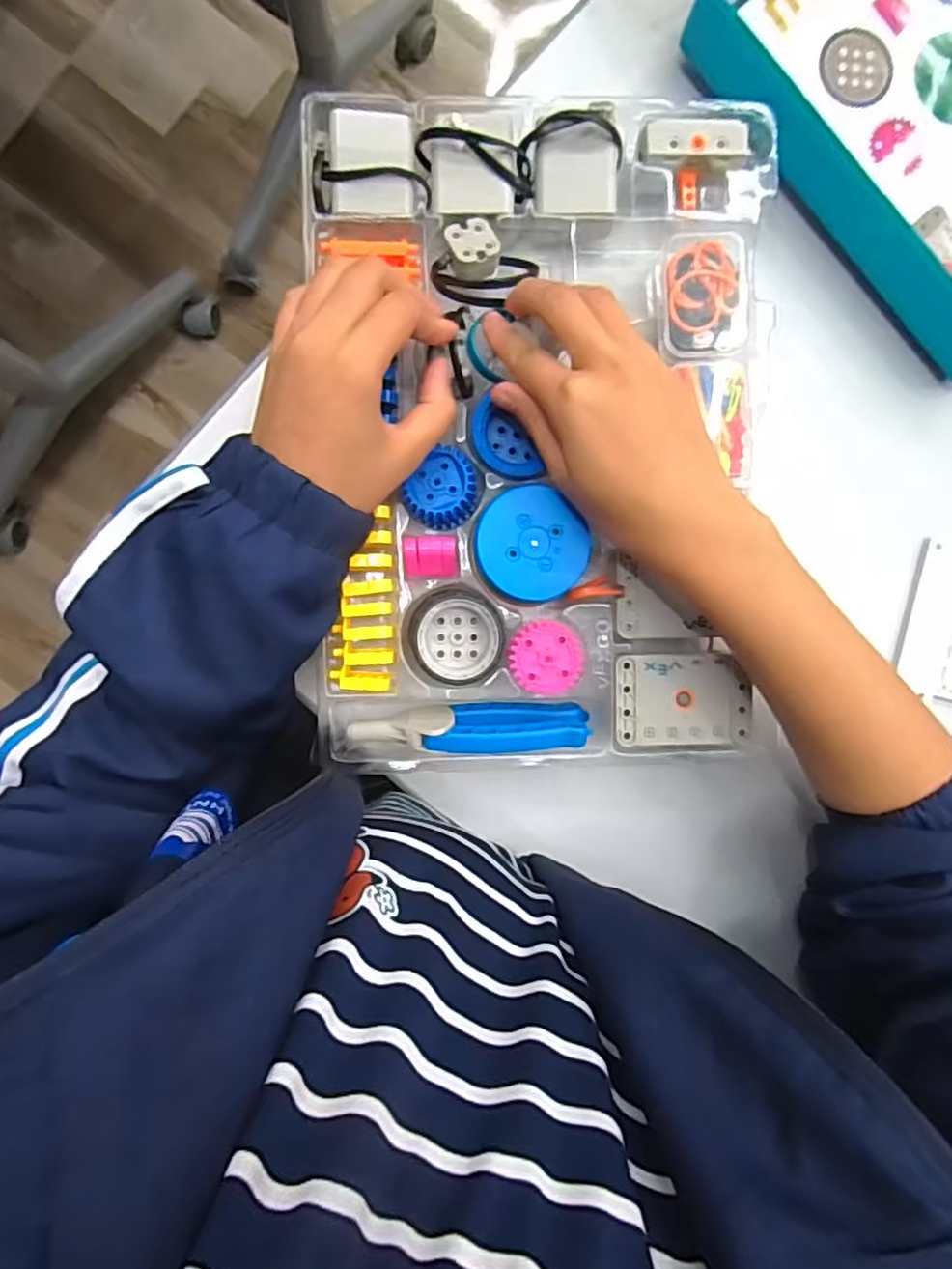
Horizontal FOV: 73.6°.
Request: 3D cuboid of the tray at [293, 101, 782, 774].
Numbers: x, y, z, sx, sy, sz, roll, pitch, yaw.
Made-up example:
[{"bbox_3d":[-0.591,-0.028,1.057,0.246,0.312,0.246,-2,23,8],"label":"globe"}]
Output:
[{"bbox_3d":[0.037,-0.104,0.352,0.237,0.040,0.340,-1,92,-2],"label":"tray"}]

